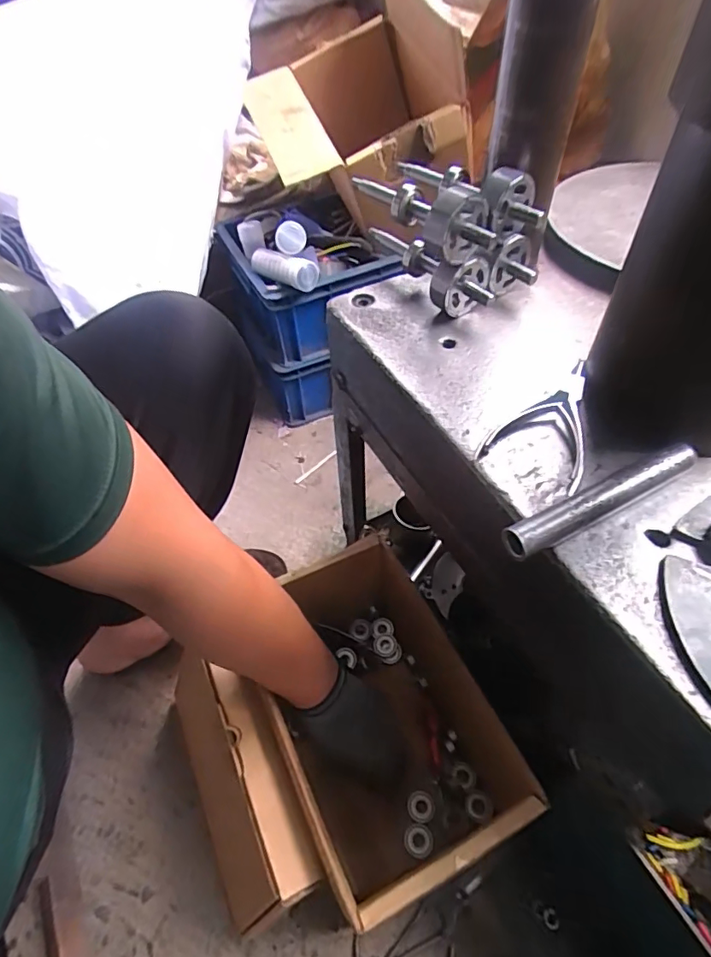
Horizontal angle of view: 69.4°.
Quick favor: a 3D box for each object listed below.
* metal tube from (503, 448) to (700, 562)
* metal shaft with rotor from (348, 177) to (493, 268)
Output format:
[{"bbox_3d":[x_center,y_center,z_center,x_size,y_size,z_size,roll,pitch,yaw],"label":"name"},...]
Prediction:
[{"bbox_3d":[0.157,0.015,0.322,0.141,0.023,0.019,-22,53,-14],"label":"metal tube"},{"bbox_3d":[0.056,-0.226,0.429,0.052,0.051,0.157,-30,56,-20],"label":"metal shaft with rotor"}]

